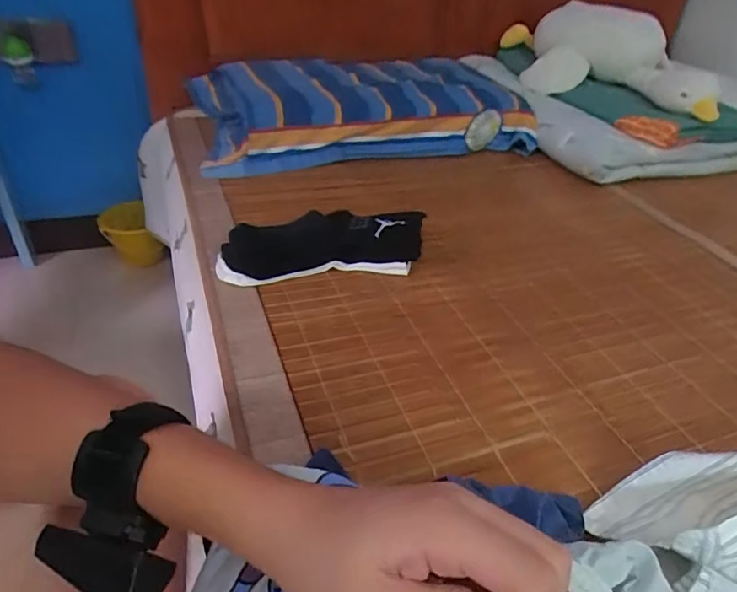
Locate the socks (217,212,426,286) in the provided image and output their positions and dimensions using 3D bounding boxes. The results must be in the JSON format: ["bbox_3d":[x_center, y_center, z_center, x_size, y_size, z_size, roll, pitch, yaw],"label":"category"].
[{"bbox_3d":[-0.060,-0.066,0.674,0.264,0.048,0.097,-7,37,-17],"label":"socks"}]

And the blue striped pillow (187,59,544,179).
[{"bbox_3d":[-0.028,-0.415,1.092,0.684,0.116,0.376,-10,38,-20],"label":"blue striped pillow"}]

